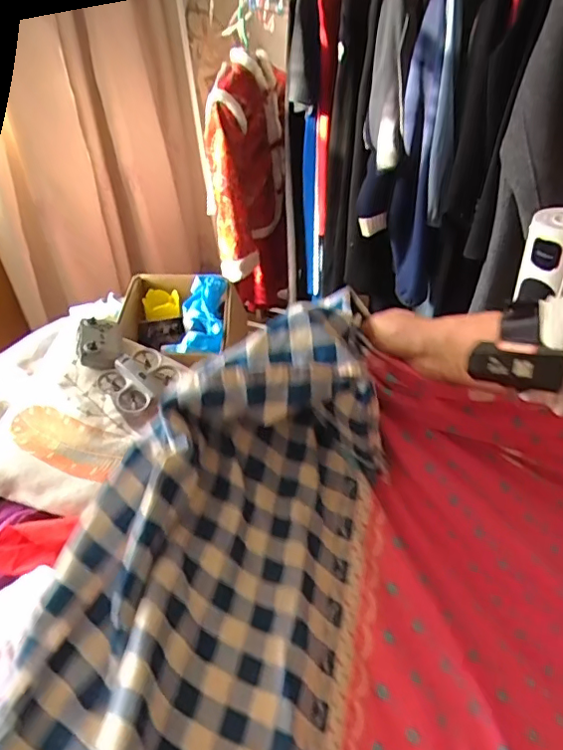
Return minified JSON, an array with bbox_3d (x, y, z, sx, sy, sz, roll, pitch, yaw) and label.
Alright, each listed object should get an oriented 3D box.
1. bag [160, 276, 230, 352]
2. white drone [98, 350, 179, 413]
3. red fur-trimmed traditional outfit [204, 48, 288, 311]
[{"bbox_3d":[-0.195,-0.133,1.250,0.135,0.067,0.268,-3,37,2],"label":"bag"},{"bbox_3d":[-0.256,0.006,1.018,0.105,0.033,0.126,44,57,10],"label":"white drone"},{"bbox_3d":[-0.090,-0.513,1.660,0.208,0.718,0.223,-1,37,4],"label":"red fur-trimmed traditional outfit"}]

